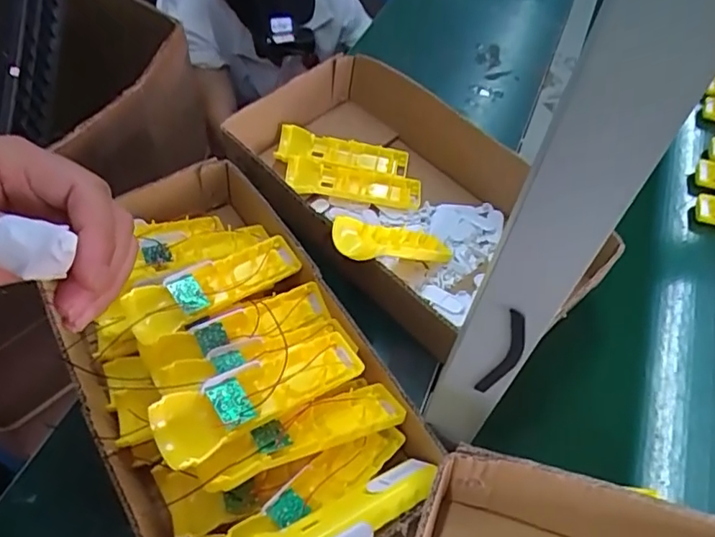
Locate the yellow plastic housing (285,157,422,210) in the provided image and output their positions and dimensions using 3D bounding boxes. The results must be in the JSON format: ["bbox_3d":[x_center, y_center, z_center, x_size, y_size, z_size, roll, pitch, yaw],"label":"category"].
[{"bbox_3d":[-0.006,-0.102,0.681,0.165,0.031,0.048,7,53,0],"label":"yellow plastic housing"}]

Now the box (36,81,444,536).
[{"bbox_3d":[-0.119,0.067,0.484,0.218,0.105,0.394,-27,60,-23],"label":"box"}]

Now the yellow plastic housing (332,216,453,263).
[{"bbox_3d":[0.039,-0.027,0.587,0.166,0.027,0.055,3,46,-44],"label":"yellow plastic housing"}]

